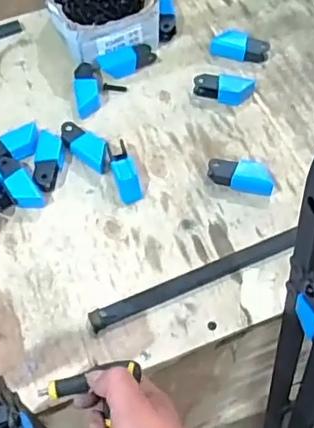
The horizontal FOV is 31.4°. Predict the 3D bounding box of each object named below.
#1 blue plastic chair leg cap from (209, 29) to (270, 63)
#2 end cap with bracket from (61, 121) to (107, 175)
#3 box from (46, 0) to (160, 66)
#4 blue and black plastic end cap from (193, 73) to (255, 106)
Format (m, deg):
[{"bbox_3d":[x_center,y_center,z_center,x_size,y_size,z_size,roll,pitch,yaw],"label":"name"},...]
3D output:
[{"bbox_3d":[0.127,-0.259,0.860,0.087,0.026,0.043,18,63,11],"label":"blue plastic chair leg cap"},{"bbox_3d":[-0.099,-0.091,0.771,0.081,0.028,0.037,29,65,17],"label":"end cap with bracket"},{"bbox_3d":[-0.084,-0.321,0.876,0.163,0.080,0.175,-16,61,-7],"label":"box"},{"bbox_3d":[0.098,-0.183,0.817,0.087,0.025,0.034,6,61,5],"label":"blue and black plastic end cap"}]

